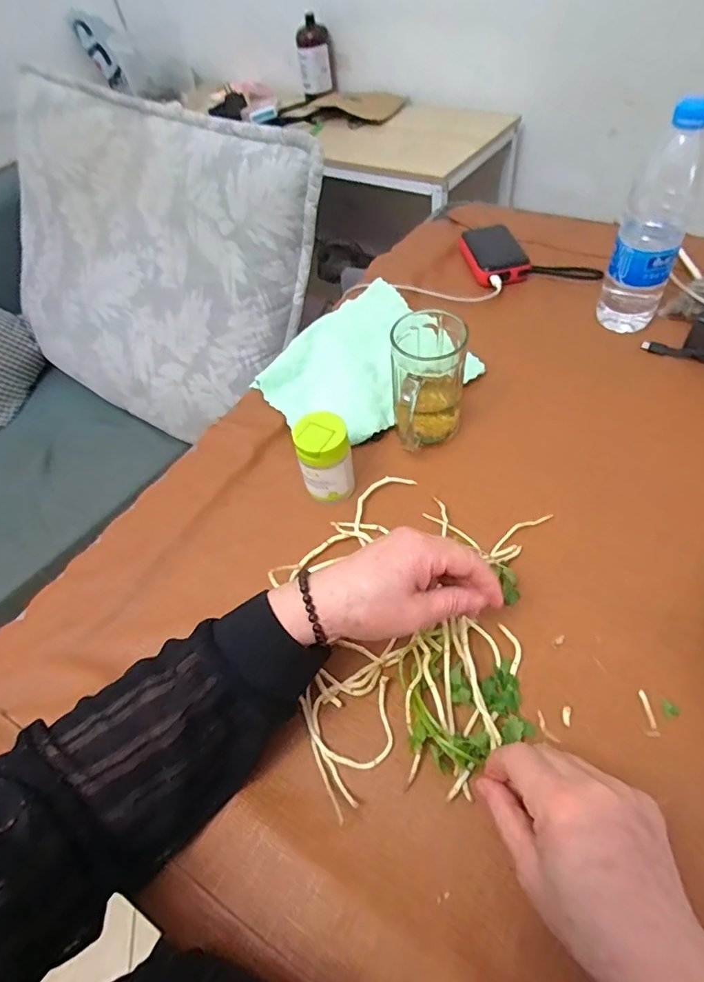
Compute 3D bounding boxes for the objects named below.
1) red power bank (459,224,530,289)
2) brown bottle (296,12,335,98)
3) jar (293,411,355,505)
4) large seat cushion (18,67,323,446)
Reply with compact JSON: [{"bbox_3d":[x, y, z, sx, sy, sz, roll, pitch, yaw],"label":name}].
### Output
[{"bbox_3d":[0.194,-0.329,0.713,0.070,0.027,0.108,-13,52,-1],"label":"red power bank"},{"bbox_3d":[-0.082,-0.977,1.164,0.075,0.126,0.077,-4,52,5],"label":"brown bottle"},{"bbox_3d":[-0.025,-0.031,0.487,0.048,0.069,0.050,-4,52,5],"label":"jar"},{"bbox_3d":[-0.473,-0.479,1.091,0.820,0.597,0.097,28,24,20],"label":"large seat cushion"}]

